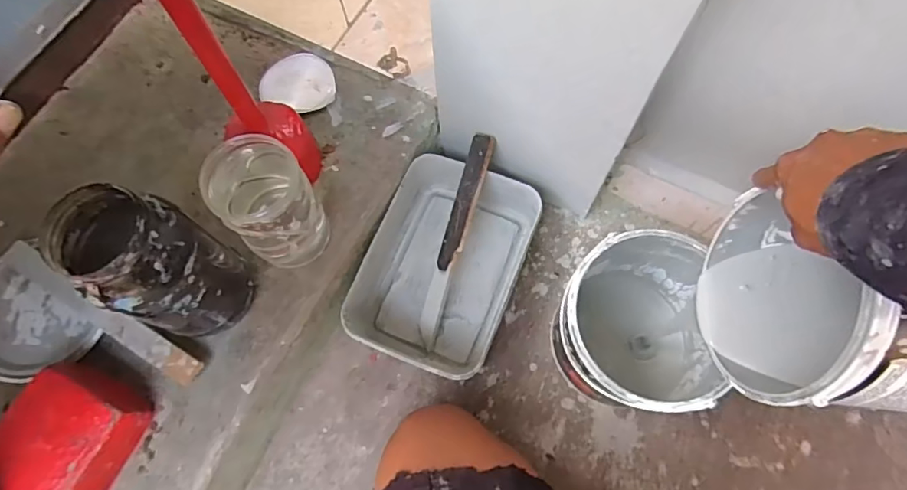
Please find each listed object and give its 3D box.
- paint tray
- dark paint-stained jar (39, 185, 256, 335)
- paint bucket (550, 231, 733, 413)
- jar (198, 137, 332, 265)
[{"bbox_3d":[-0.013,0.016,0.704,0.204,0.087,0.291,20,72,8],"label":"paint tray"},{"bbox_3d":[-0.302,0.026,0.537,0.120,0.204,0.108,12,71,5],"label":"dark paint-stained jar"},{"bbox_3d":[0.209,0.106,0.620,0.177,0.217,0.184,0,70,1],"label":"paint bucket"},{"bbox_3d":[-0.204,-0.042,0.583,0.099,0.164,0.093,0,70,1],"label":"jar"}]

